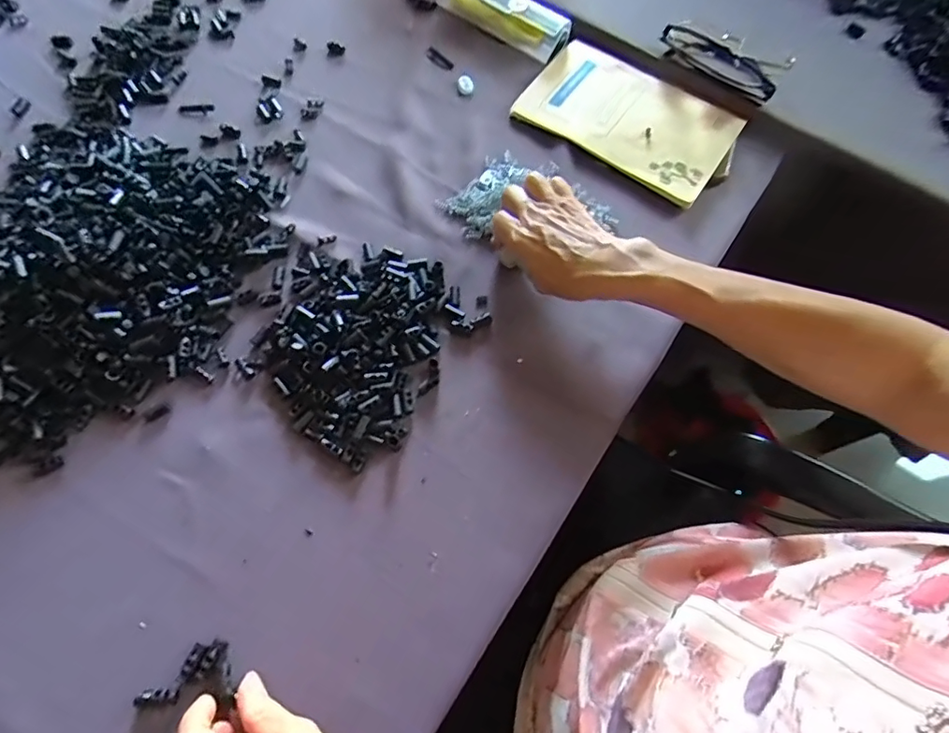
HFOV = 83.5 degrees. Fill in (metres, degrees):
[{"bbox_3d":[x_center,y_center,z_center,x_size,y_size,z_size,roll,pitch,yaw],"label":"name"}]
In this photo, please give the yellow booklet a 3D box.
[{"bbox_3d":[0.156,-0.253,0.533,0.199,0.018,0.131,33,72,10],"label":"yellow booklet"}]

